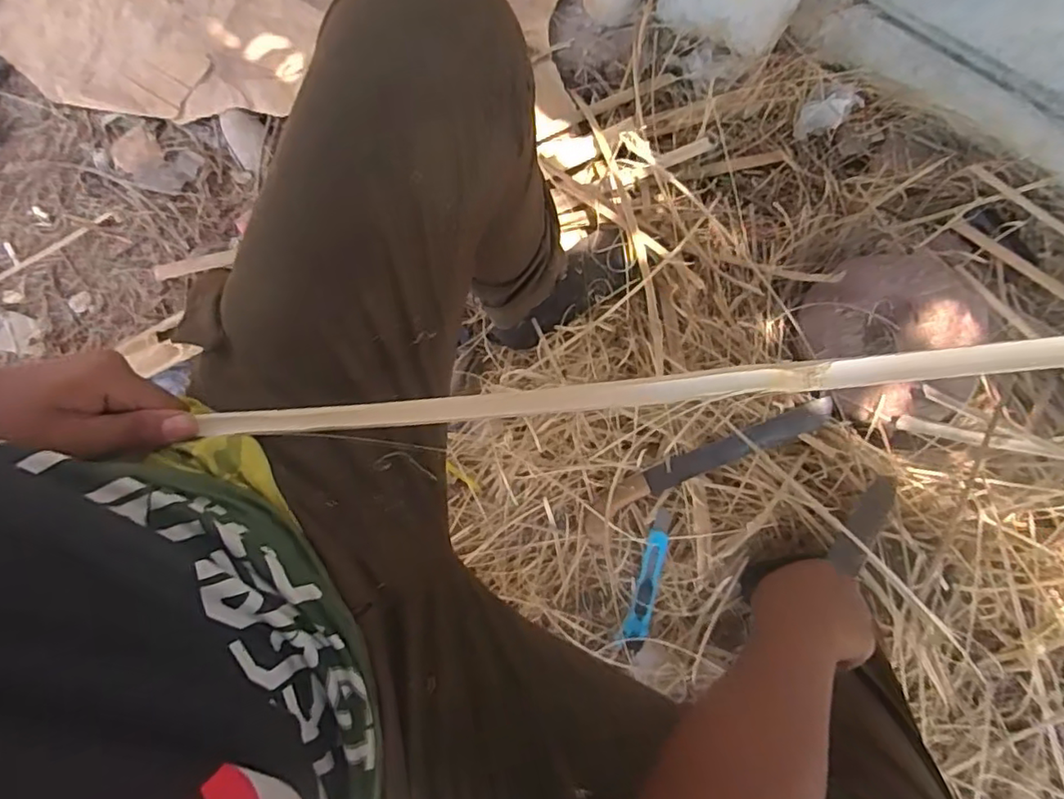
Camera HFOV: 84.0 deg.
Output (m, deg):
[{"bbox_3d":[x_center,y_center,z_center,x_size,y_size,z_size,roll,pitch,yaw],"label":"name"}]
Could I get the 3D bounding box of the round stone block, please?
[{"bbox_3d":[0.441,-0.076,0.706,0.201,0.055,0.206,0,80,0],"label":"round stone block"}]

